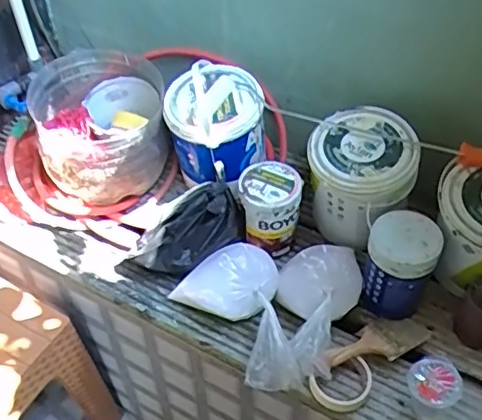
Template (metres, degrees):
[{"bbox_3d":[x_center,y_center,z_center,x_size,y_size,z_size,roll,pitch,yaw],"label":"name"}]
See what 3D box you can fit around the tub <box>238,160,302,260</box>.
[{"bbox_3d":[0.054,-0.001,1.072,0.105,0.159,0.102,0,47,0],"label":"tub"}]

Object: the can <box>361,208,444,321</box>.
[{"bbox_3d":[0.256,0.095,0.965,0.104,0.179,0.103,0,47,0],"label":"can"}]

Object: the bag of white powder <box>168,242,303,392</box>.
[{"bbox_3d":[-0.012,0.169,0.955,0.199,0.098,0.232,-4,47,-3],"label":"bag of white powder"}]

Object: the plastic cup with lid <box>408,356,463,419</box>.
[{"bbox_3d":[0.280,0.268,0.869,0.074,0.095,0.068,32,55,26],"label":"plastic cup with lid"}]

